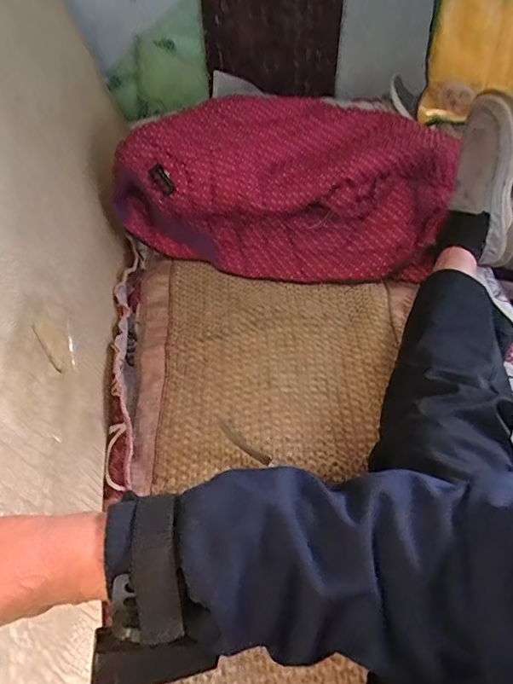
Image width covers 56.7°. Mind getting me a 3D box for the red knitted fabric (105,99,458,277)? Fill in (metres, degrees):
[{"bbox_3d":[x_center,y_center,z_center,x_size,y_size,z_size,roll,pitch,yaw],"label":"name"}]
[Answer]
[{"bbox_3d":[0.068,-0.274,0.821,0.546,0.185,0.318,14,52,13],"label":"red knitted fabric"}]

